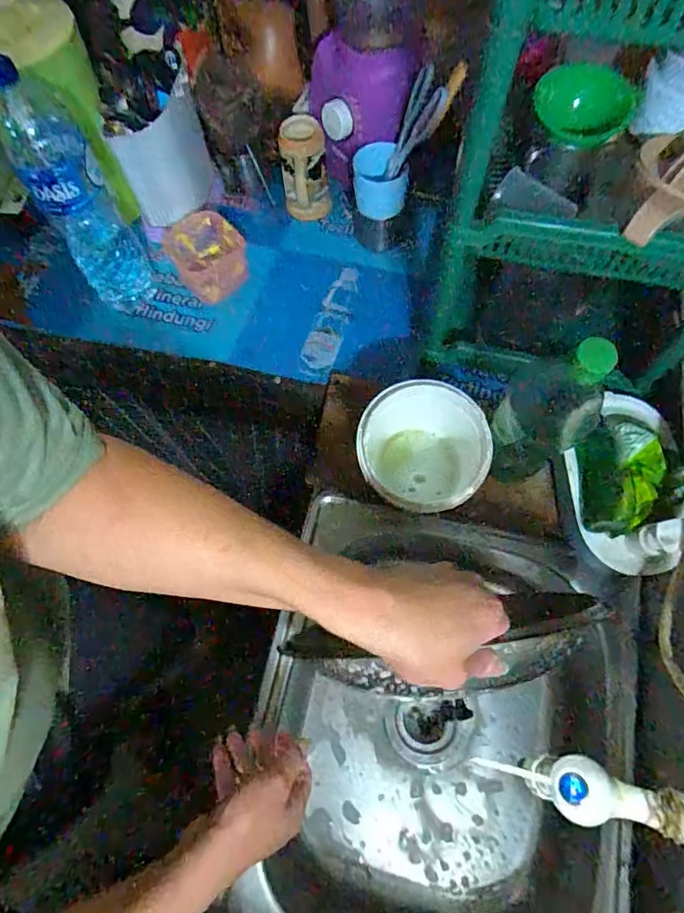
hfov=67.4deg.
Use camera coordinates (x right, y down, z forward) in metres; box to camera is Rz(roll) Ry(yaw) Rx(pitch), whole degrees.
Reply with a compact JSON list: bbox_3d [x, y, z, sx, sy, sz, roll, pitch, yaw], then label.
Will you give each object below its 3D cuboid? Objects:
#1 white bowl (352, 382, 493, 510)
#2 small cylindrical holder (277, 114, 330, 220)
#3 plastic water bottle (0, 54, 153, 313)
[{"bbox_3d":[0.084,0.003,0.565,0.129,0.119,0.128,-1,69,1],"label":"white bowl"},{"bbox_3d":[-0.055,-0.413,0.760,0.066,0.123,0.061,-9,69,-2],"label":"small cylindrical holder"},{"bbox_3d":[-0.322,-0.307,0.627,0.085,0.277,0.088,-26,70,-8],"label":"plastic water bottle"}]

